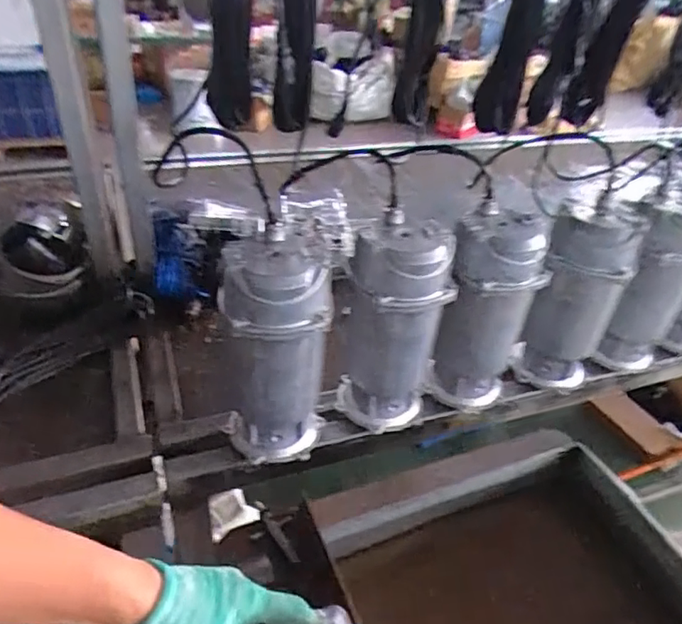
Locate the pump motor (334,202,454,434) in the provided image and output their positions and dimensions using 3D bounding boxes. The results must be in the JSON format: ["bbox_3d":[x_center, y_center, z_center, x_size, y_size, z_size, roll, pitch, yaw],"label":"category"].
[{"bbox_3d":[0.075,0.017,0.793,0.133,0.295,0.146,11,37,6],"label":"pump motor"}]

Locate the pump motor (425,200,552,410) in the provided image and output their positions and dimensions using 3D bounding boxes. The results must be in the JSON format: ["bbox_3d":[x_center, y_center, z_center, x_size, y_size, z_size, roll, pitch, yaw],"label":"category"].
[{"bbox_3d":[0.209,0.008,0.809,0.124,0.289,0.121,17,39,14],"label":"pump motor"}]

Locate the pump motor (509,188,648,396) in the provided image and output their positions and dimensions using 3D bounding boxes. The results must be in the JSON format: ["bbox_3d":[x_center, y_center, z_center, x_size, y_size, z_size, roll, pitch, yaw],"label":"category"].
[{"bbox_3d":[0.369,-0.015,0.882,0.120,0.295,0.112,27,42,26],"label":"pump motor"}]

